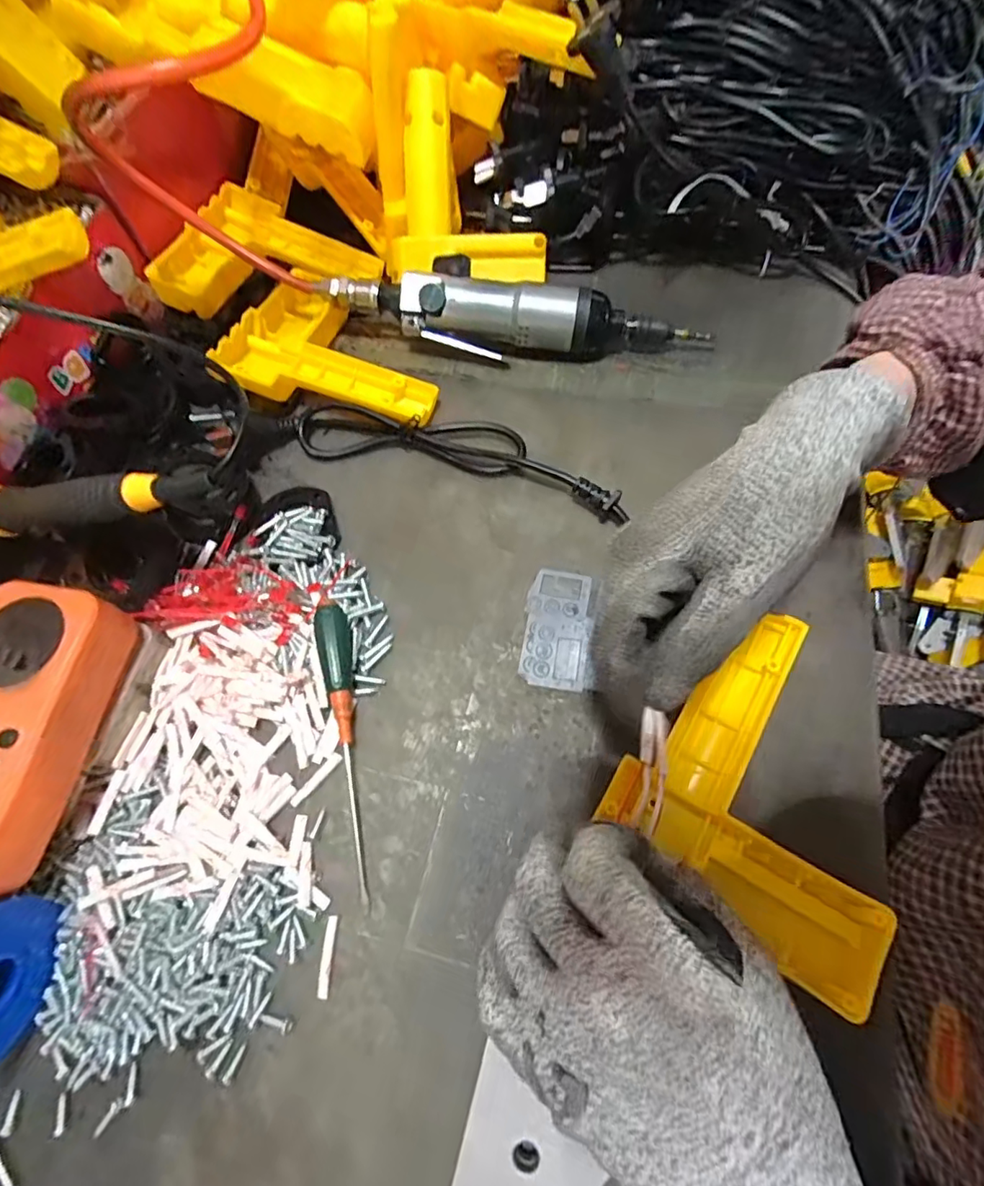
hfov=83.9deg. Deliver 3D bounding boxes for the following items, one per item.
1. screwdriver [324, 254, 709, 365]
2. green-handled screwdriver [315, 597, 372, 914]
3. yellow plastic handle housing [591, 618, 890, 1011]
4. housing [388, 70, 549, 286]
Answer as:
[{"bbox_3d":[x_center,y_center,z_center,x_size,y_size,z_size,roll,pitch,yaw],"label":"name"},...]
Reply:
[{"bbox_3d":[0.015,-0.191,0.381,0.265,0.041,0.046,12,66,7],"label":"screwdriver"},{"bbox_3d":[-0.072,0.073,0.273,0.014,0.019,0.146,-13,66,-5],"label":"green-handled screwdriver"},{"bbox_3d":[0.129,0.083,0.248,0.114,0.026,0.127,35,71,16],"label":"yellow plastic handle housing"},{"bbox_3d":[-0.017,-0.284,0.377,0.112,0.067,0.107,3,65,3],"label":"housing"}]

